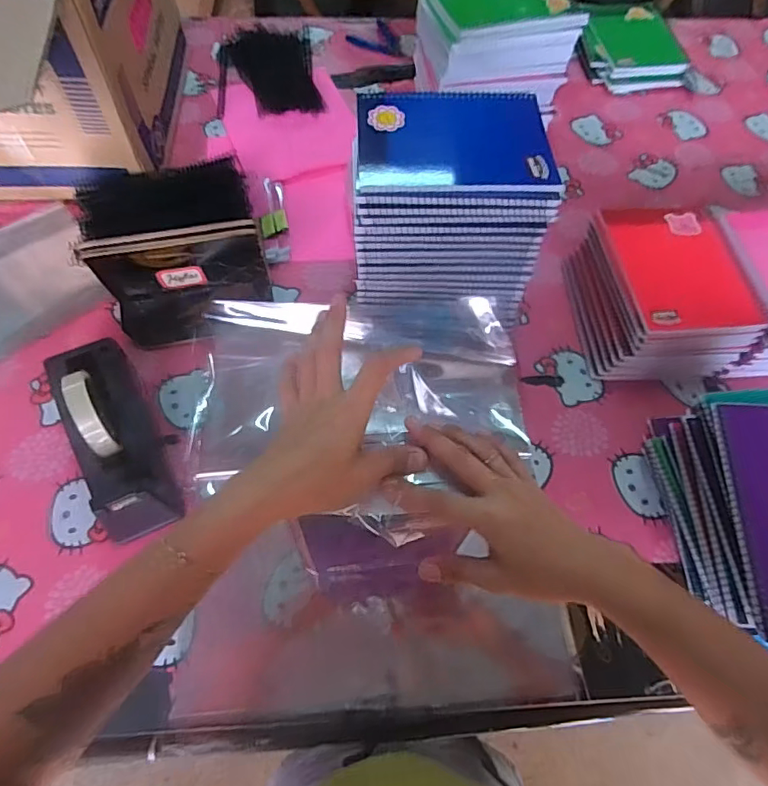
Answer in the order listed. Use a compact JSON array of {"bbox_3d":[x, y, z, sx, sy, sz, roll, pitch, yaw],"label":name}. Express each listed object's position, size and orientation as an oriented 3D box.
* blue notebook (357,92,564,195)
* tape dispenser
[{"bbox_3d":[0.072,-0.263,0.560,0.197,0.011,0.153,0,61,-2],"label":"blue notebook"},{"bbox_3d":[-0.282,0.045,0.581,0.085,0.124,0.223,-25,65,-15],"label":"tape dispenser"}]

